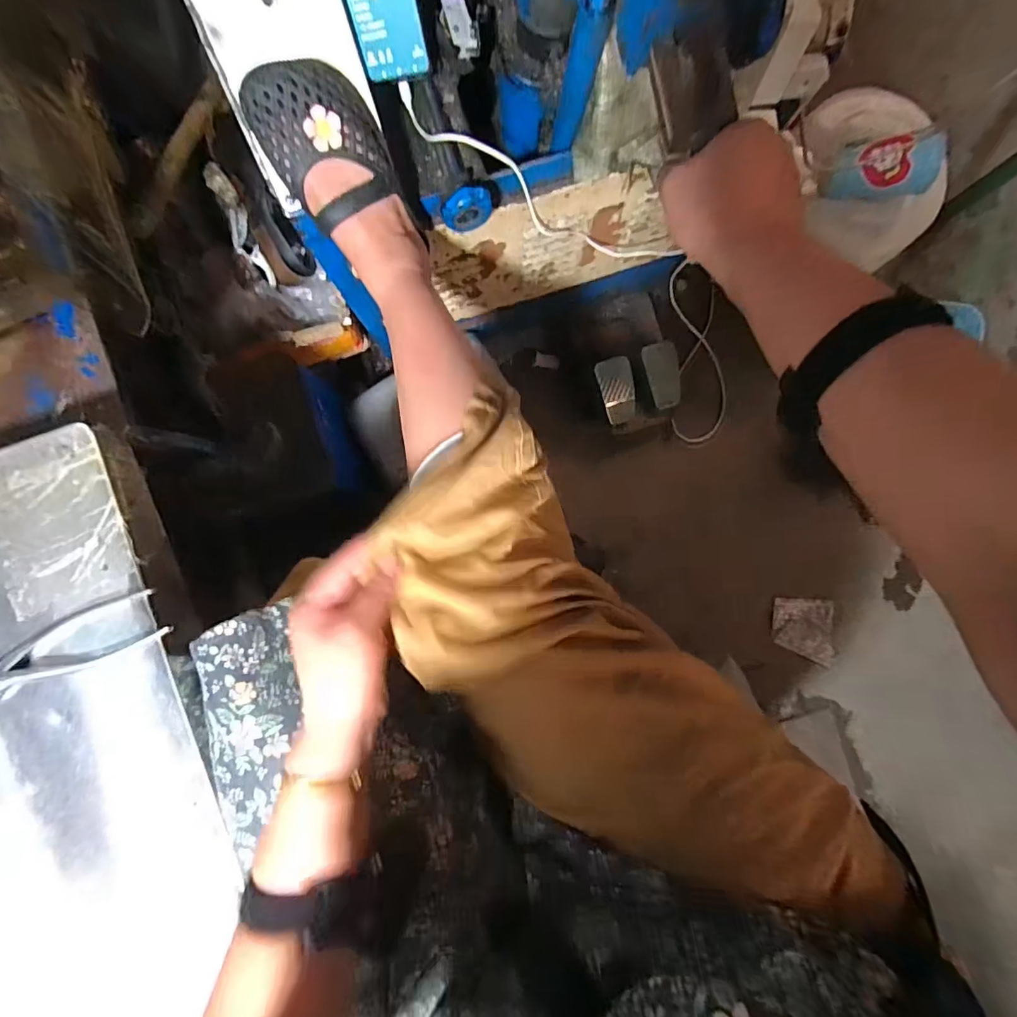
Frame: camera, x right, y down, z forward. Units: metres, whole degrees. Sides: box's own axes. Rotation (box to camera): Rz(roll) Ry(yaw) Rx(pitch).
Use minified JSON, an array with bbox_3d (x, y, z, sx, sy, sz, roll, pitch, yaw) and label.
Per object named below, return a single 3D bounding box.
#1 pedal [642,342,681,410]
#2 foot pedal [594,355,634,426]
[{"bbox_3d":[0.336,-0.286,1.083,0.066,0.025,0.137,-17,104,-1],"label":"pedal"},{"bbox_3d":[0.234,-0.258,1.107,0.076,0.045,0.140,-16,108,-2],"label":"foot pedal"}]

